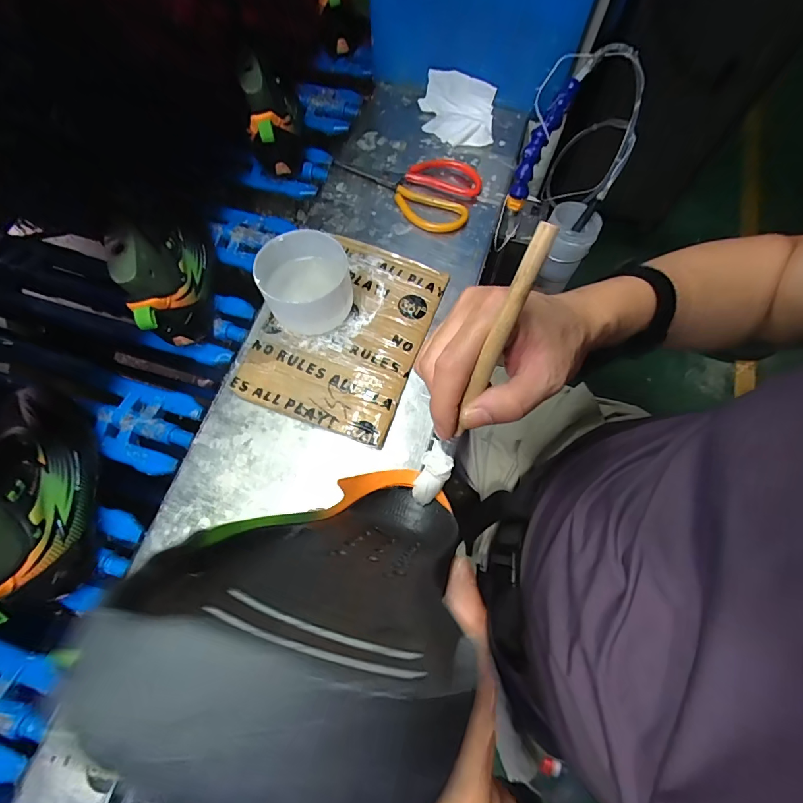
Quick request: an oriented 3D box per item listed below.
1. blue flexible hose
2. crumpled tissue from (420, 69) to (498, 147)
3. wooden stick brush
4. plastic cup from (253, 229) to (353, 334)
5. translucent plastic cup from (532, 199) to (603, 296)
[{"bbox_3d":[0.170,-0.313,0.511,0.024,0.043,0.146,31,115,12],"label":"blue flexible hose"},{"bbox_3d":[0.081,-0.425,0.600,0.104,0.027,0.110,8,67,0],"label":"crumpled tissue"},{"bbox_3d":[0.039,-0.007,0.238,0.019,0.183,0.008,25,31,10],"label":"wooden stick brush"},{"bbox_3d":[-0.103,-0.123,0.448,0.086,0.075,0.082,1,67,-3],"label":"plastic cup"},{"bbox_3d":[0.255,-0.238,0.647,0.068,0.112,0.070,7,67,-1],"label":"translucent plastic cup"}]

